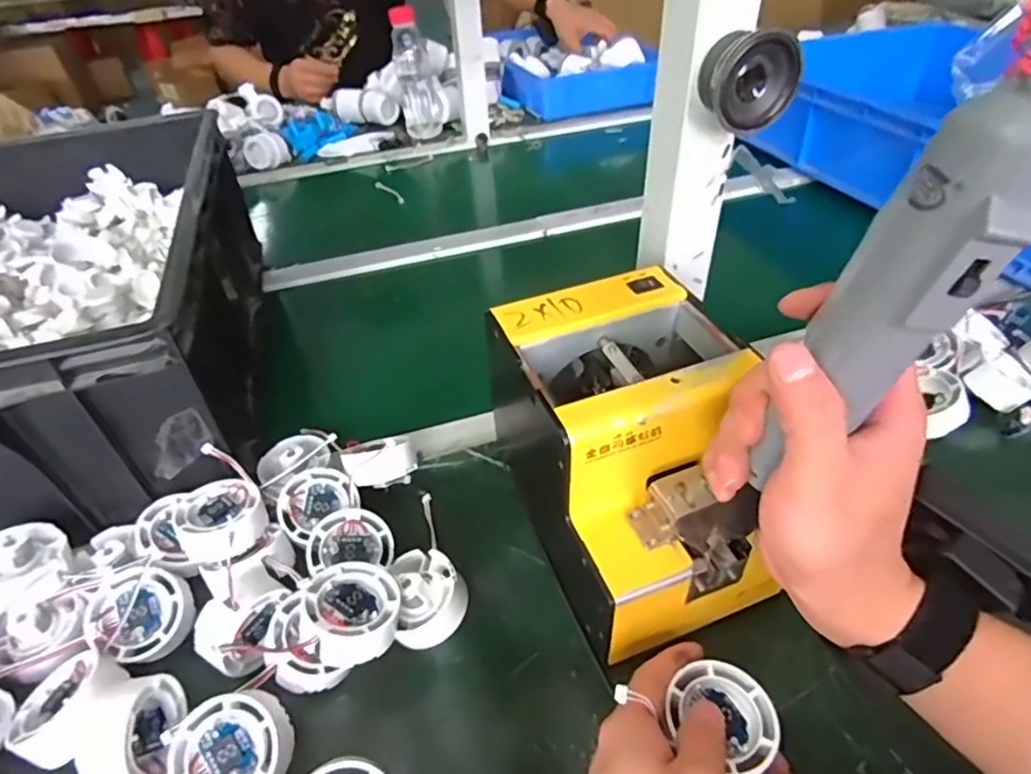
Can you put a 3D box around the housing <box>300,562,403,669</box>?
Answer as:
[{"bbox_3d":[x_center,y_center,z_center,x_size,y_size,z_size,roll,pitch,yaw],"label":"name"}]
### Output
[{"bbox_3d":[-0.093,0.129,0.346,0.053,0.022,0.053,12,32,-8],"label":"housing"}]

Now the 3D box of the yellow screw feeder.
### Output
[{"bbox_3d":[0.071,0.046,0.378,0.119,0.152,0.184,-16,43,-13],"label":"yellow screw feeder"}]

